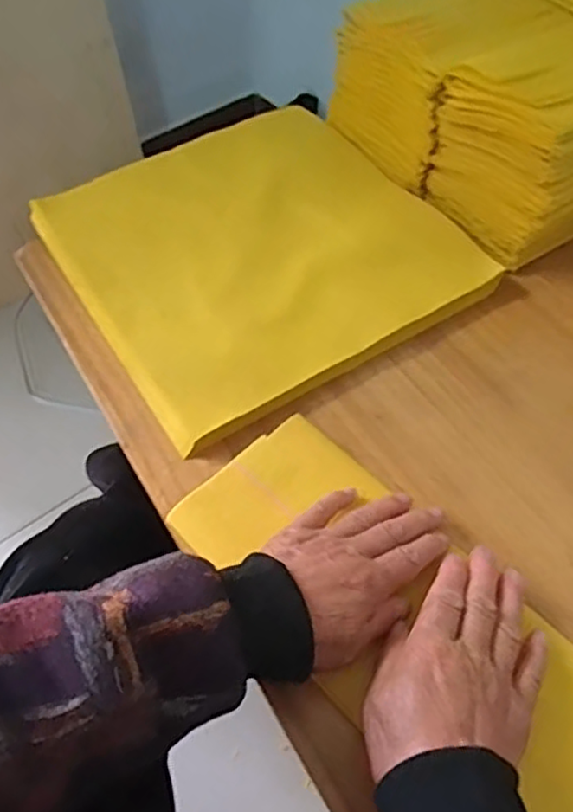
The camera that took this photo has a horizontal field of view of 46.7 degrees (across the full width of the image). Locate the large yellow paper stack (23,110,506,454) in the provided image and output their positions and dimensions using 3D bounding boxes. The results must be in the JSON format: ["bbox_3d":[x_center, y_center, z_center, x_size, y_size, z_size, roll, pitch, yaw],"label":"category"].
[{"bbox_3d":[-0.026,-0.144,0.590,0.308,0.030,0.308,-29,60,-16],"label":"large yellow paper stack"}]

